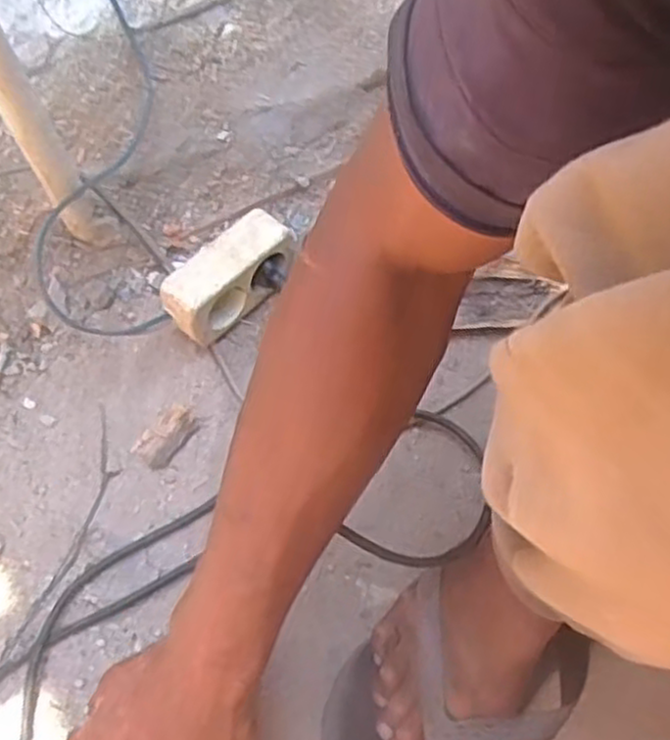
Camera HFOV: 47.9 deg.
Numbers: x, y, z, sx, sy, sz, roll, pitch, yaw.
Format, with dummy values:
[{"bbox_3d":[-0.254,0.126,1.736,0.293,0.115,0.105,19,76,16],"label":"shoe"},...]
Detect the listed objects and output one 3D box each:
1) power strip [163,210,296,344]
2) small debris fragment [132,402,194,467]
[{"bbox_3d":[-0.081,-0.073,0.585,0.107,0.051,0.048,-41,77,-12],"label":"power strip"},{"bbox_3d":[-0.129,0.049,0.576,0.026,0.007,0.051,34,72,13],"label":"small debris fragment"}]

